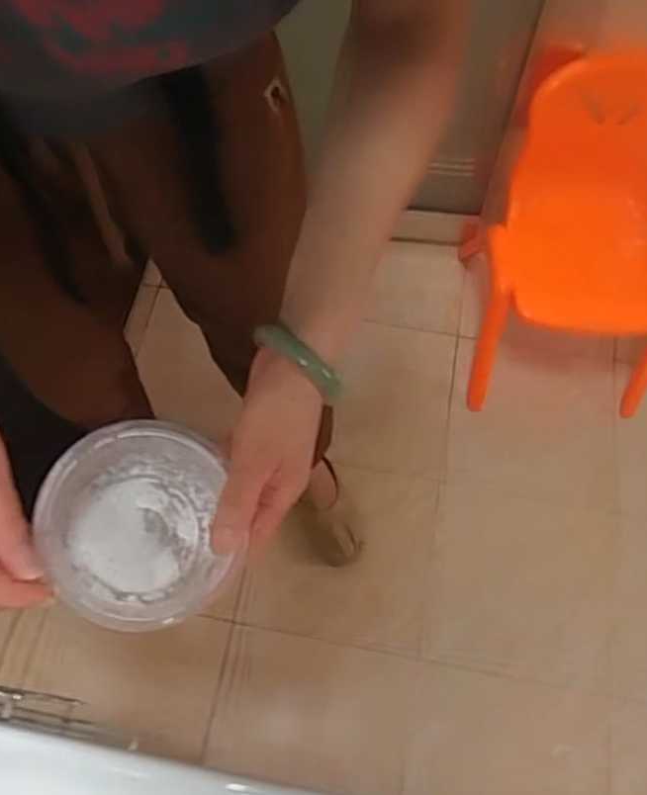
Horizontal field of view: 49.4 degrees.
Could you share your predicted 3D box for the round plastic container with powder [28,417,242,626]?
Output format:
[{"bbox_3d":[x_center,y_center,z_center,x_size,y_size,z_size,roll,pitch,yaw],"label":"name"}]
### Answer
[{"bbox_3d":[-0.106,0.072,0.419,0.110,0.075,0.110,11,68,-29],"label":"round plastic container with powder"}]

